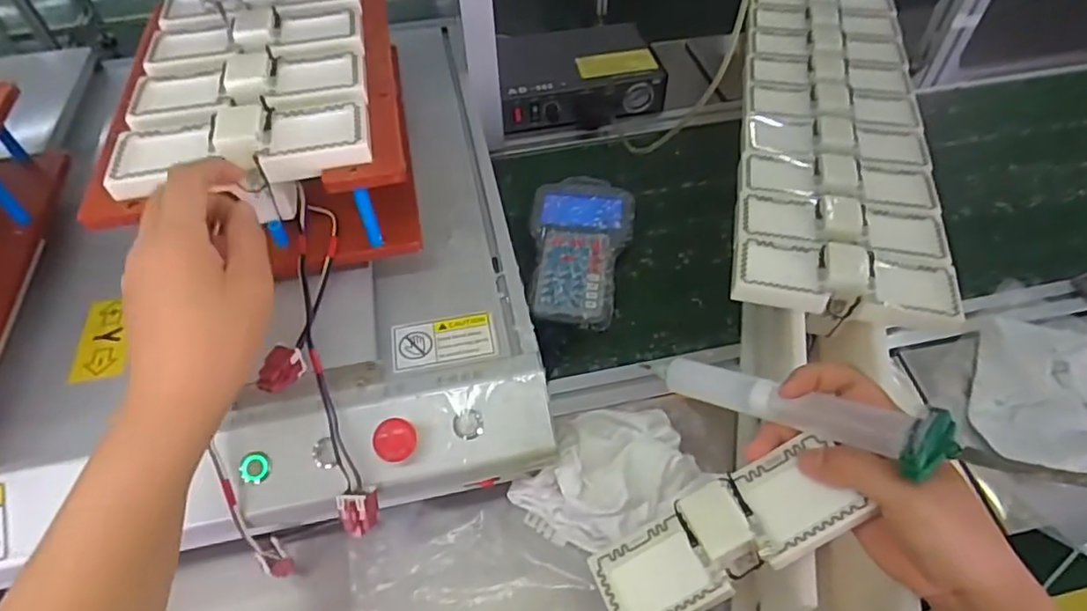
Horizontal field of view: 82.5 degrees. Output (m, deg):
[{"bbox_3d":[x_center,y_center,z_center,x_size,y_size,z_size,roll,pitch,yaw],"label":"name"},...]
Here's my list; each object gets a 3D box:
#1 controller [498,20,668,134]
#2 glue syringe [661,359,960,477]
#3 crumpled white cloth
[{"bbox_3d":[0.046,-0.308,0.831,0.207,0.070,0.131,-7,53,-4],"label":"controller"},{"bbox_3d":[0.144,0.061,0.369,0.171,0.032,0.039,12,49,44],"label":"glue syringe"},{"bbox_3d":[0.056,0.139,0.505,0.135,0.073,0.107,-37,60,-24],"label":"crumpled white cloth"}]

